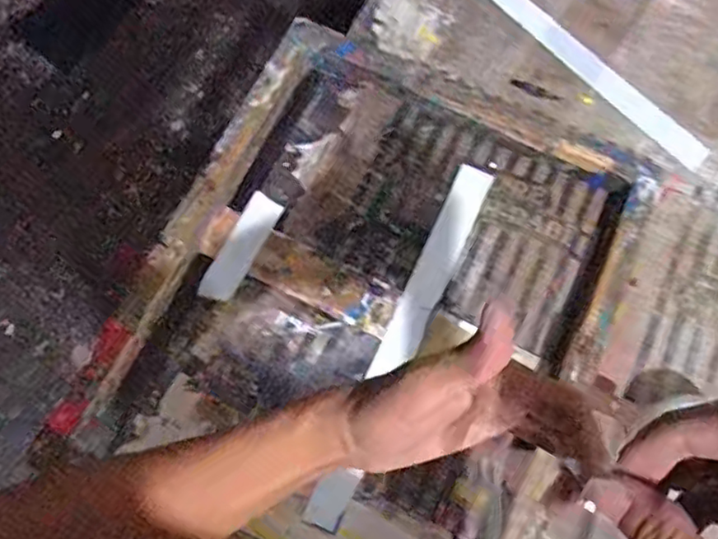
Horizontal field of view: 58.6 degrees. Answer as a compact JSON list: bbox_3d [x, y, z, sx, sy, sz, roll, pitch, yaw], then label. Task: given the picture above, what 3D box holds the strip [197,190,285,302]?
[{"bbox_3d":[-0.131,-0.024,0.711,0.039,0.006,0.132,27,74,8],"label":"strip"}]

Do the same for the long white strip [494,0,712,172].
[{"bbox_3d":[0.267,-0.277,0.804,0.050,0.010,0.415,-39,78,-25],"label":"long white strip"}]

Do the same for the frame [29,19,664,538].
[{"bbox_3d":[0.019,0.034,0.670,0.457,0.059,0.571,24,74,7],"label":"frame"}]

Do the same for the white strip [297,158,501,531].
[{"bbox_3d":[0.050,0.069,0.686,0.040,0.006,0.420,26,73,1],"label":"white strip"}]

